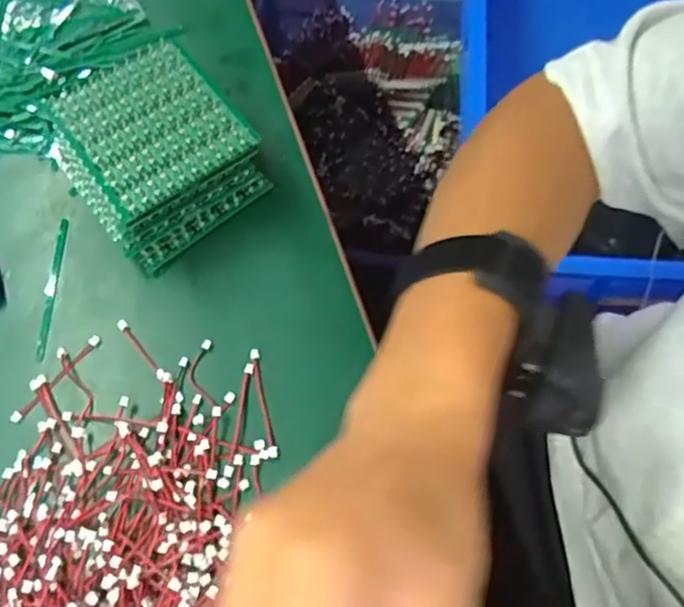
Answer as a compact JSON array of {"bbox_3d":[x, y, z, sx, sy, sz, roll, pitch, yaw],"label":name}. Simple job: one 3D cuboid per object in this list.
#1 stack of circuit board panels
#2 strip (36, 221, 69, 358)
[{"bbox_3d":[-0.105,-0.084,0.366,0.094,0.057,0.092,-37,65,-18],"label":"stack of circuit board panels"},{"bbox_3d":[-0.164,-0.009,0.363,0.007,0.004,0.086,-2,66,2],"label":"strip"}]

